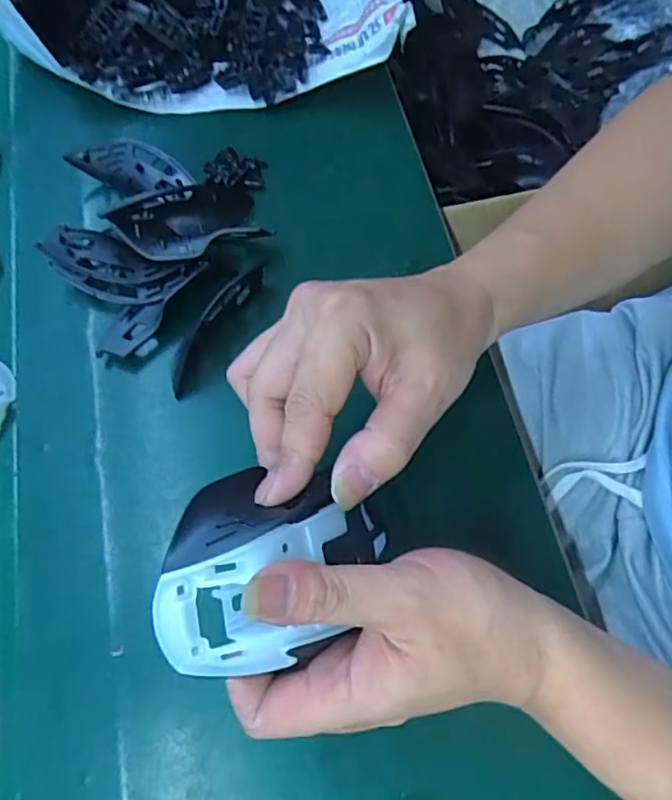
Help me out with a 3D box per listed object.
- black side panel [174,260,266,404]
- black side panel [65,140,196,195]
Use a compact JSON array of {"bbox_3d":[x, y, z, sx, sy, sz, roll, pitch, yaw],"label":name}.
[{"bbox_3d":[-0.076,-0.048,0.376,0.012,0.030,0.097,32,72,15],"label":"black side panel"},{"bbox_3d":[-0.147,-0.166,0.431,0.094,0.026,0.033,10,68,7],"label":"black side panel"}]

